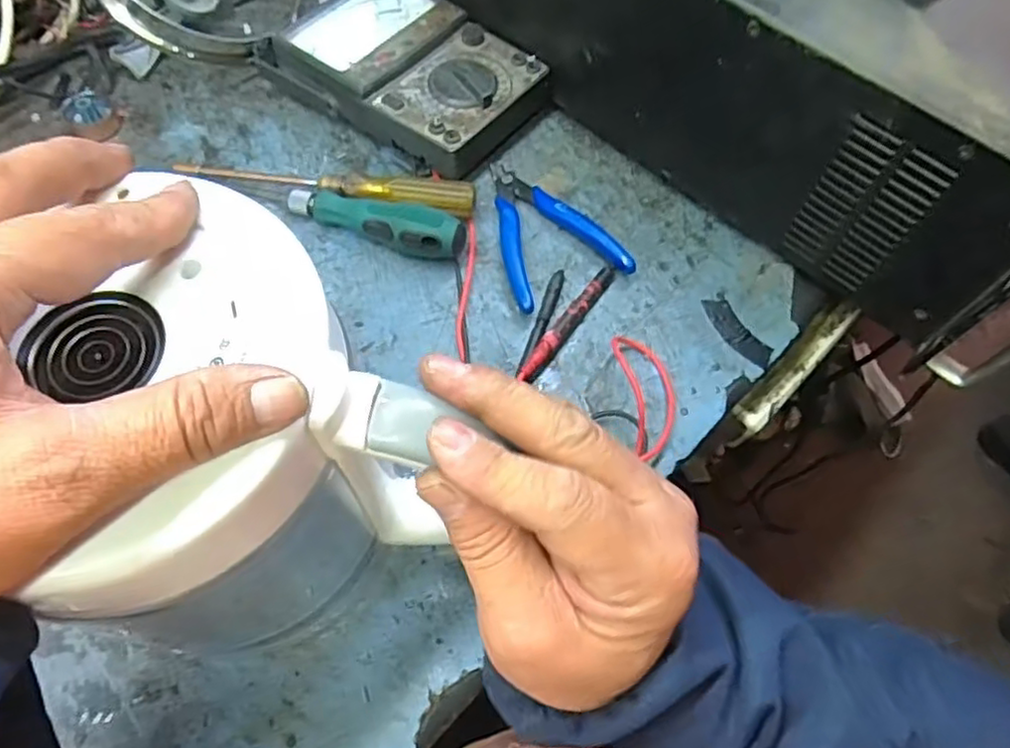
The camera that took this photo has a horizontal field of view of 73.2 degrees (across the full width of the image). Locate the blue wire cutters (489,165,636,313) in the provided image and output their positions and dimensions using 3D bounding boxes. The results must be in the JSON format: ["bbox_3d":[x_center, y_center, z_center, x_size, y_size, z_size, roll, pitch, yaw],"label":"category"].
[{"bbox_3d":[0.022,-0.097,0.451,0.078,0.014,0.112,-24,66,-13],"label":"blue wire cutters"}]

